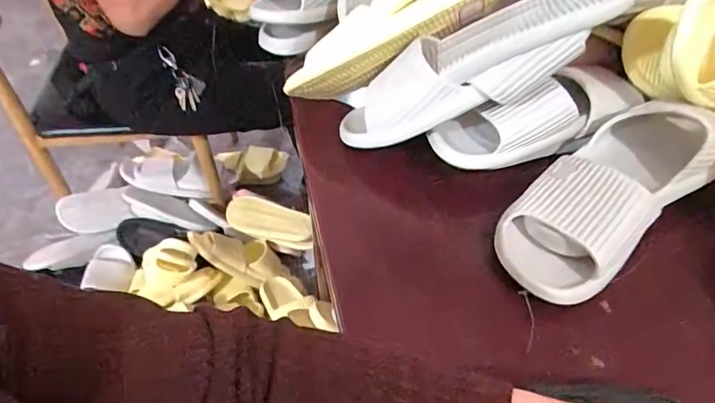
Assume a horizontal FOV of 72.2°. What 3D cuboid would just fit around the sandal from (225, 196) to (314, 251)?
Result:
[{"bbox_3d":[-0.231,0.061,1.327,0.260,0.086,0.098,14,50,13],"label":"sandal"}]

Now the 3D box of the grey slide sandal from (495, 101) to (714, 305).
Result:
[{"bbox_3d":[0.239,-0.018,0.471,0.267,0.083,0.112,-33,45,-20],"label":"grey slide sandal"}]

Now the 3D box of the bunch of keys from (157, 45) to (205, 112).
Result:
[{"bbox_3d":[-0.366,-0.262,1.039,0.065,0.157,0.023,-13,50,-10],"label":"bunch of keys"}]

